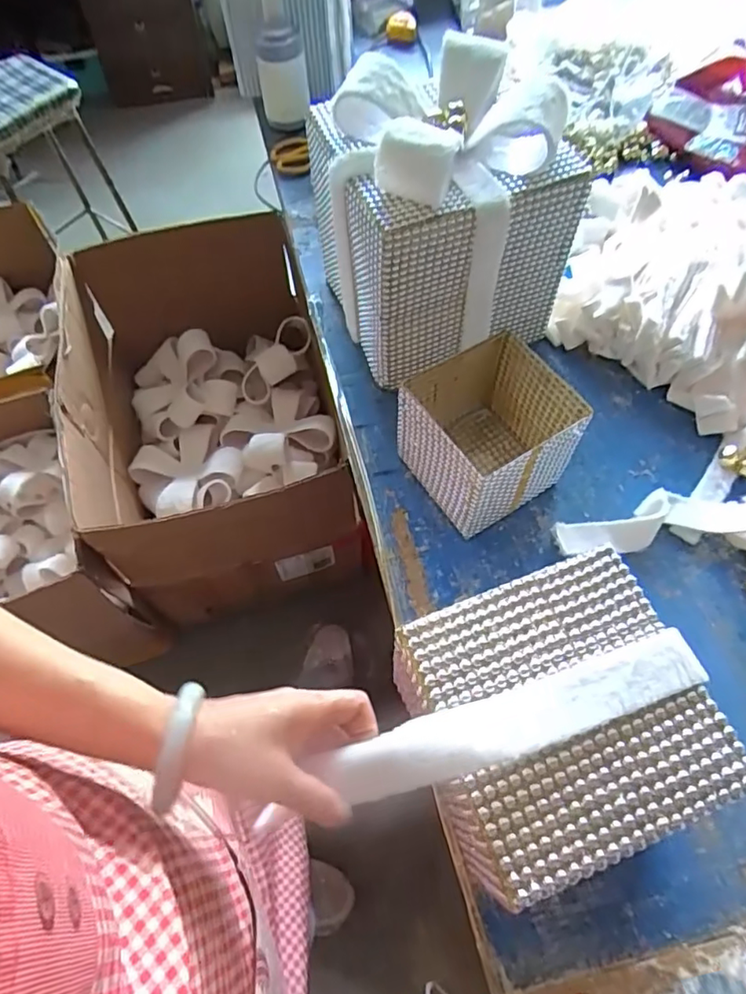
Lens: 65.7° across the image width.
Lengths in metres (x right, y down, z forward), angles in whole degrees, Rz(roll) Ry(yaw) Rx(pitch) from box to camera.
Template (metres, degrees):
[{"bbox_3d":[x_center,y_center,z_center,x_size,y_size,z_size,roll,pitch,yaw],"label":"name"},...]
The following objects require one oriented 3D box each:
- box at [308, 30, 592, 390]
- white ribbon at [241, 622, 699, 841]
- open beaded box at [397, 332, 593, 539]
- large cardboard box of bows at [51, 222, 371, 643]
[{"bbox_3d":[0.093,-0.386,0.791,0.284,0.297,0.262,-25,63,-13],"label":"box"},{"bbox_3d":[0.112,0.157,0.416,0.297,0.019,0.044,-12,60,-17],"label":"white ribbon"},{"bbox_3d":[0.139,-0.075,0.714,0.172,0.144,0.161,-29,64,-15],"label":"open beaded box"},{"bbox_3d":[-0.377,-0.183,1.299,0.528,0.438,0.771,-13,61,-6],"label":"large cardboard box of bows"}]

